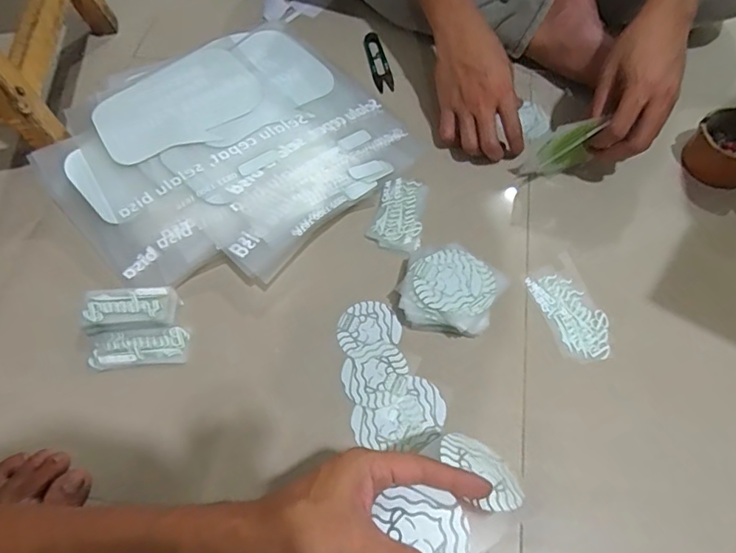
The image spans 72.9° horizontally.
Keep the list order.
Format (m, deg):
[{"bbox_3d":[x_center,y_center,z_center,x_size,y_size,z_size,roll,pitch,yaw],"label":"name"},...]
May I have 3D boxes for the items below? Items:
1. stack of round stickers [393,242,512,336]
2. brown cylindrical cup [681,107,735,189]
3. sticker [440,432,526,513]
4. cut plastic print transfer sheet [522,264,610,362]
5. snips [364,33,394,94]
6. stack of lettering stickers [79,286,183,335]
[{"bbox_3d":[0.086,0.017,0.526,0.099,0.039,0.091,17,64,13],"label":"stack of round stickers"},{"bbox_3d":[0.428,-0.153,0.588,0.083,0.045,0.101,34,69,20],"label":"brown cylindrical cup"},{"bbox_3d":[0.085,0.143,0.369,0.052,0.005,0.066,7,30,-37],"label":"sticker"},{"bbox_3d":[0.214,0.037,0.529,0.057,0.004,0.112,-18,62,-6],"label":"cut plastic print transfer sheet"},{"bbox_3d":[0.015,-0.312,0.724,0.029,0.004,0.118,-11,61,-2],"label":"snips"},{"bbox_3d":[-0.260,0.035,0.542,0.098,0.021,0.041,-7,61,0],"label":"stack of lettering stickers"}]

